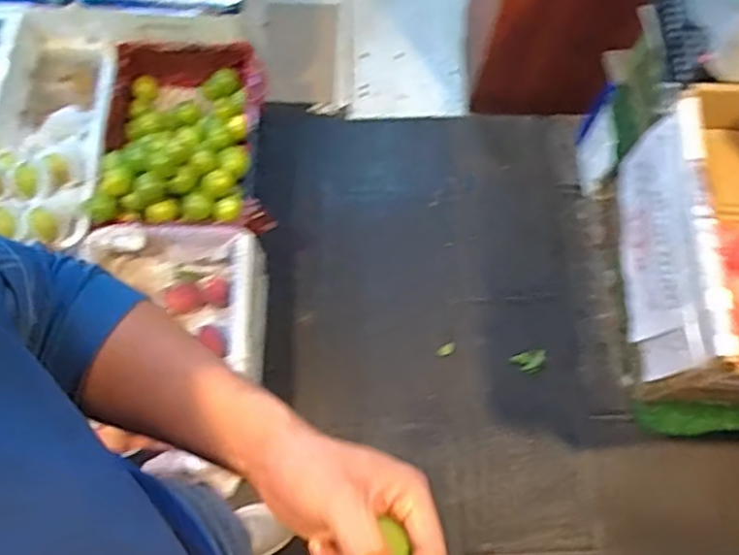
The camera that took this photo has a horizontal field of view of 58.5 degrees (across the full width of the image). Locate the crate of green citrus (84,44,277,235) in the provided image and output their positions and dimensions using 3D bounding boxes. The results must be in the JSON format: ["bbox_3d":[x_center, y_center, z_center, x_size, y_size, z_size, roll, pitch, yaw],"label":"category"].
[{"bbox_3d":[-0.387,-0.288,1.361,0.336,0.134,0.364,-4,70,-4],"label":"crate of green citrus"}]

